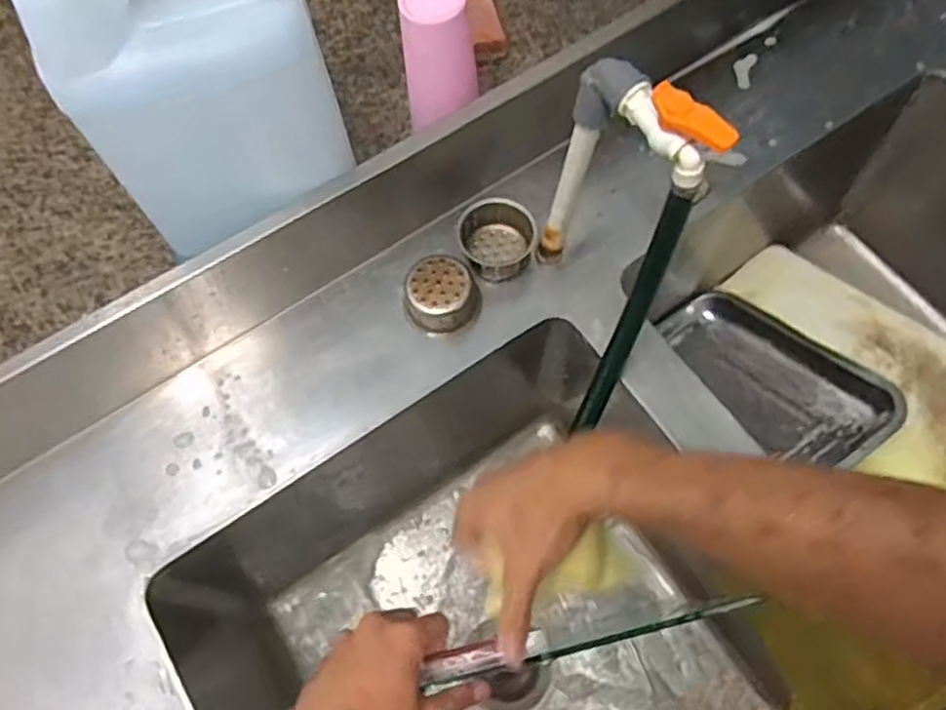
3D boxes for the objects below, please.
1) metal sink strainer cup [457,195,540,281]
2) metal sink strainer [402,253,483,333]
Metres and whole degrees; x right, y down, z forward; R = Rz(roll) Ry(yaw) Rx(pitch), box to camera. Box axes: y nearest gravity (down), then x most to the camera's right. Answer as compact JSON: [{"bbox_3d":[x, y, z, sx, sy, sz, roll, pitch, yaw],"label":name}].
[{"bbox_3d":[0.024,-0.115,0.719,0.074,0.042,0.074,-1,67,2],"label":"metal sink strainer cup"},{"bbox_3d":[-0.028,-0.059,0.696,0.067,0.041,0.069,-1,67,2],"label":"metal sink strainer"}]

